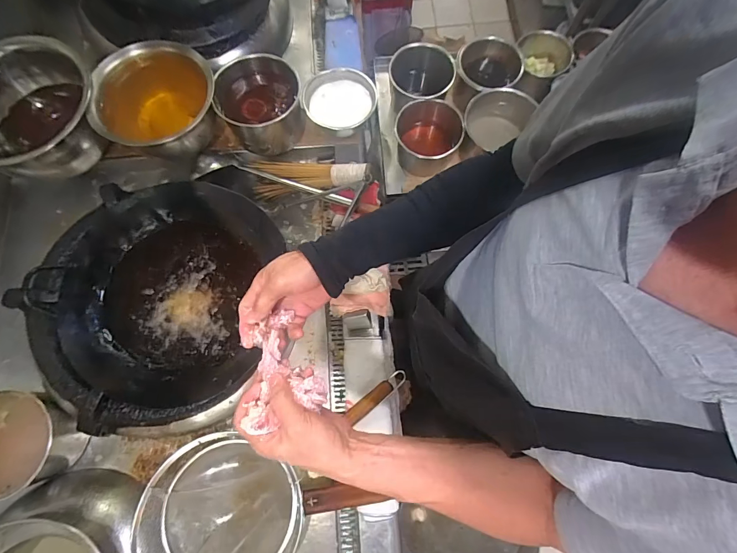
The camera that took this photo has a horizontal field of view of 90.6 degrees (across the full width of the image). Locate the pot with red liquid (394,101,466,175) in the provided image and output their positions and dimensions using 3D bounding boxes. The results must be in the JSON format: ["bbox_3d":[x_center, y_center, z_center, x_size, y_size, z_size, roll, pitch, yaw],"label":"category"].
[{"bbox_3d":[0.141,-0.328,0.894,0.149,0.132,0.156,0,75,0],"label":"pot with red liquid"}]

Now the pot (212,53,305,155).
[{"bbox_3d":[-0.248,-0.399,0.851,0.177,0.118,0.175,0,75,0],"label":"pot"}]

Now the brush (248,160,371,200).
[{"bbox_3d":[-0.143,-0.239,0.854,0.297,0.047,0.087,2,75,18],"label":"brush"}]

